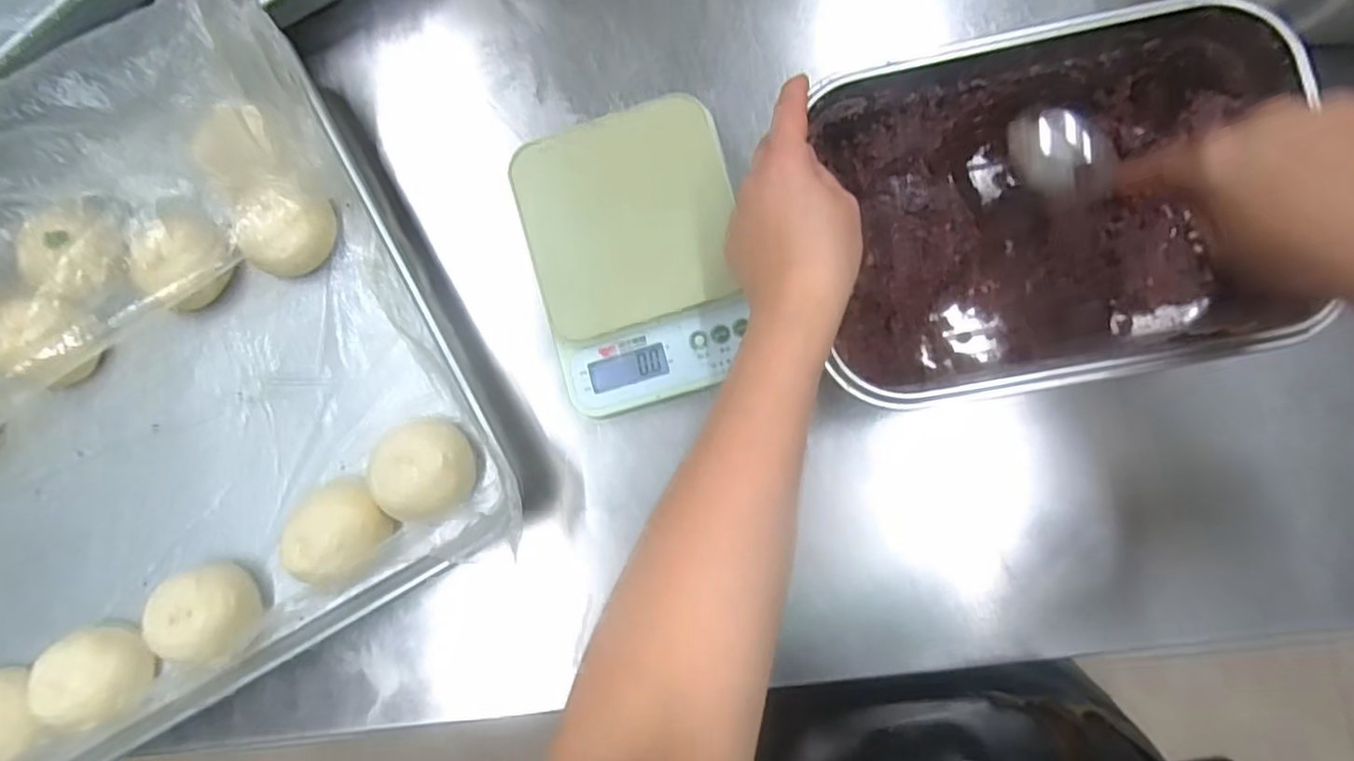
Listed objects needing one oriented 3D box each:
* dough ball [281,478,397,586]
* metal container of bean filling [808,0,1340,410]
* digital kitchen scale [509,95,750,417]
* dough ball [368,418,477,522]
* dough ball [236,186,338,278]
[{"bbox_3d":[-0.229,0.103,0.459,0.066,0.042,0.060,0,85,5],"label":"dough ball"},{"bbox_3d":[0.215,-0.096,0.411,0.267,0.093,0.199,-8,84,4],"label":"metal container of bean filling"},{"bbox_3d":[-0.025,-0.083,0.464,0.137,0.045,0.191,-15,84,3],"label":"digital kitchen scale"},{"bbox_3d":[-0.172,0.060,0.458,0.068,0.038,0.065,2,85,5],"label":"dough ball"},{"bbox_3d":[-0.276,-0.103,0.476,0.050,0.050,0.052,0,85,5],"label":"dough ball"}]

